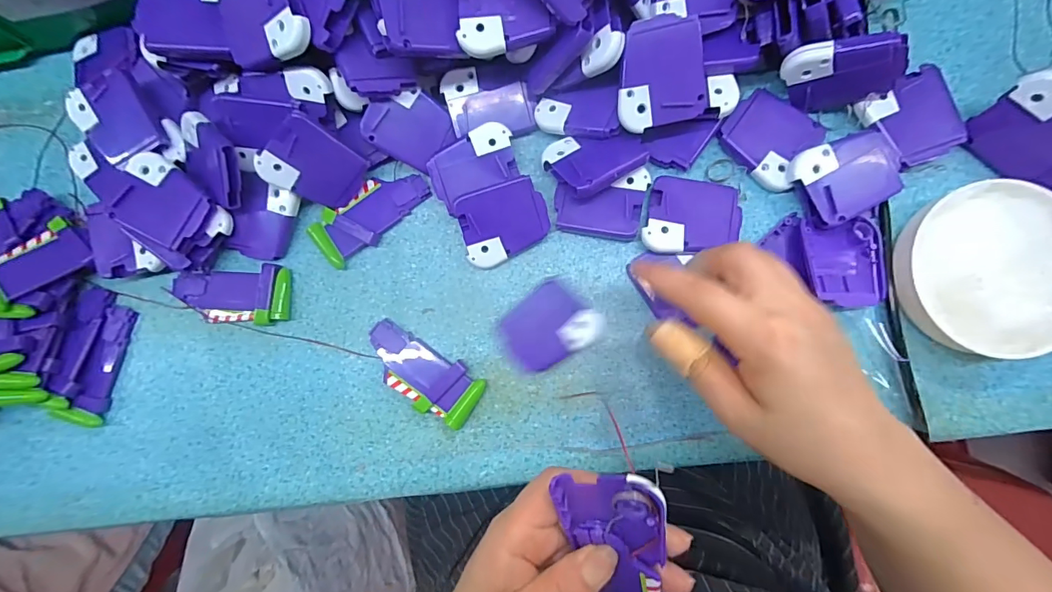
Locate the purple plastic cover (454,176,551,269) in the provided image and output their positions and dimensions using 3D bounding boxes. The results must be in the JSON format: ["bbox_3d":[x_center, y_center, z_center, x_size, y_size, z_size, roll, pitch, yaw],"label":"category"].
[{"bbox_3d":[-0.015,-0.051,0.312,0.060,0.004,0.051,-18,105,-3],"label":"purple plastic cover"}]

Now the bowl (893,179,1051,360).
[{"bbox_3d":[0.291,-0.016,0.285,0.102,0.026,0.105,0,87,4],"label":"bowl"}]

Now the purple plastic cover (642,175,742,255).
[{"bbox_3d":[0.114,-0.053,0.307,0.061,0.014,0.052,10,88,5],"label":"purple plastic cover"}]

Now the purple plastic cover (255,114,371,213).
[{"bbox_3d":[-0.146,-0.088,0.309,0.059,0.005,0.048,32,107,-37],"label":"purple plastic cover"}]

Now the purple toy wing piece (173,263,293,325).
[{"bbox_3d":[-0.219,-0.001,0.333,0.089,0.007,0.042,0,87,4],"label":"purple toy wing piece"}]

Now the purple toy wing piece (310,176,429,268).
[{"bbox_3d":[-0.114,-0.060,0.329,0.090,0.010,0.038,-35,85,2],"label":"purple toy wing piece"}]

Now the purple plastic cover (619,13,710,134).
[{"bbox_3d":[0.083,-0.138,0.278,0.053,0.004,0.061,-10,108,10],"label":"purple plastic cover"}]

